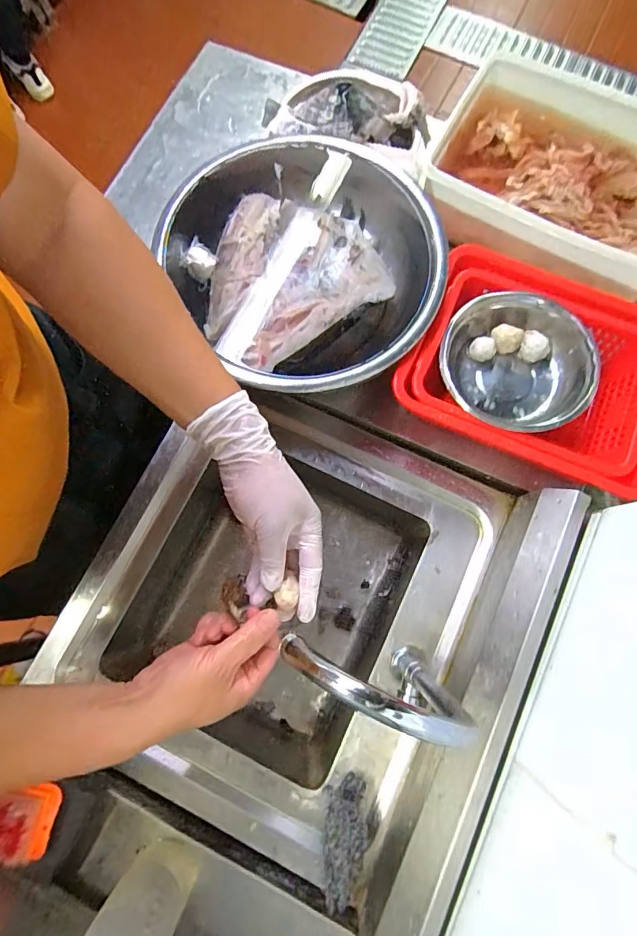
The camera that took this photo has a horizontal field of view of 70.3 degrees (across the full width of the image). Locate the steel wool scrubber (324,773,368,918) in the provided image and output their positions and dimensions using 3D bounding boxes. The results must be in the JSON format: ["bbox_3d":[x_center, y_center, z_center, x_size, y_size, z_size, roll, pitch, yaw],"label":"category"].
[{"bbox_3d":[0.029,0.413,0.491,0.047,0.042,0.123,0,77,-1],"label":"steel wool scrubber"}]

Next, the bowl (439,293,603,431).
[{"bbox_3d":[0.235,-0.127,0.557,0.171,0.074,0.169,0,77,-1],"label":"bowl"}]

